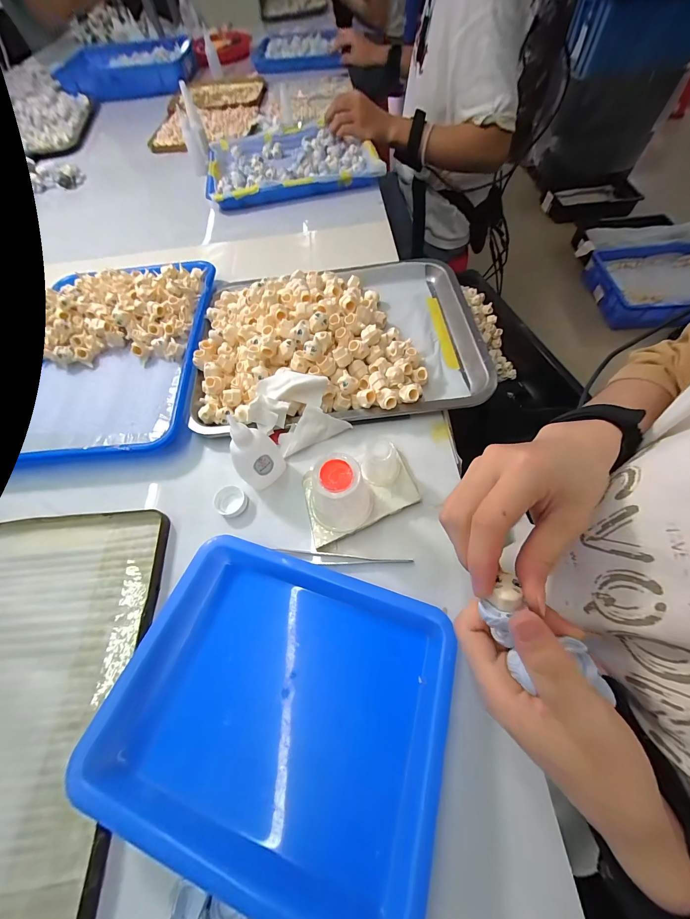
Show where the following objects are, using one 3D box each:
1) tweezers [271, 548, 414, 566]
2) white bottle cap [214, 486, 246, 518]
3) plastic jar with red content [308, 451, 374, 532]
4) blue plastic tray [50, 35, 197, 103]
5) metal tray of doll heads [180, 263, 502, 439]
[{"bbox_3d":[-0.004,0.089,0.278,0.124,0.006,0.011,3,64,5],"label":"tweezers"},{"bbox_3d":[-0.113,0.041,0.311,0.029,0.011,0.029,-1,63,3],"label":"white bottle cap"},{"bbox_3d":[-0.004,0.031,0.271,0.054,0.065,0.047,0,63,4],"label":"plastic jar with red content"},{"bbox_3d":[-0.617,-1.130,0.898,0.353,0.053,0.270,4,64,6],"label":"blue plastic tray"},{"bbox_3d":[-0.012,-0.164,0.382,0.348,0.060,0.261,-6,63,1],"label":"metal tray of doll heads"}]

